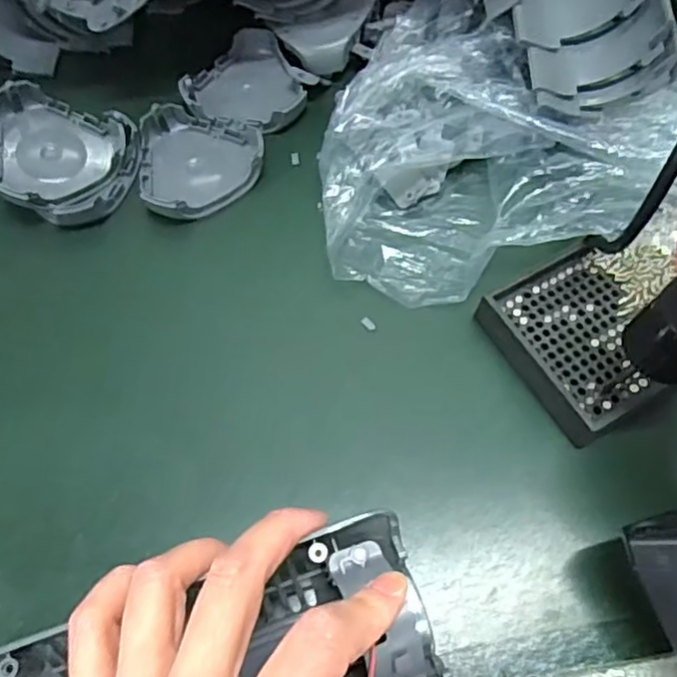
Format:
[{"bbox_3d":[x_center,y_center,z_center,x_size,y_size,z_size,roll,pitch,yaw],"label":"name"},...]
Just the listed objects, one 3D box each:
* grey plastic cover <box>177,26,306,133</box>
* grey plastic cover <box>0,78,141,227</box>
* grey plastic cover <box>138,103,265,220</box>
[{"bbox_3d":[-0.058,-0.172,0.430,0.075,0.019,0.075,13,63,8],"label":"grey plastic cover"},{"bbox_3d":[-0.174,-0.110,0.395,0.090,0.032,0.081,19,64,-6],"label":"grey plastic cover"},{"bbox_3d":[-0.086,-0.109,0.401,0.076,0.020,0.083,-1,63,0],"label":"grey plastic cover"}]

